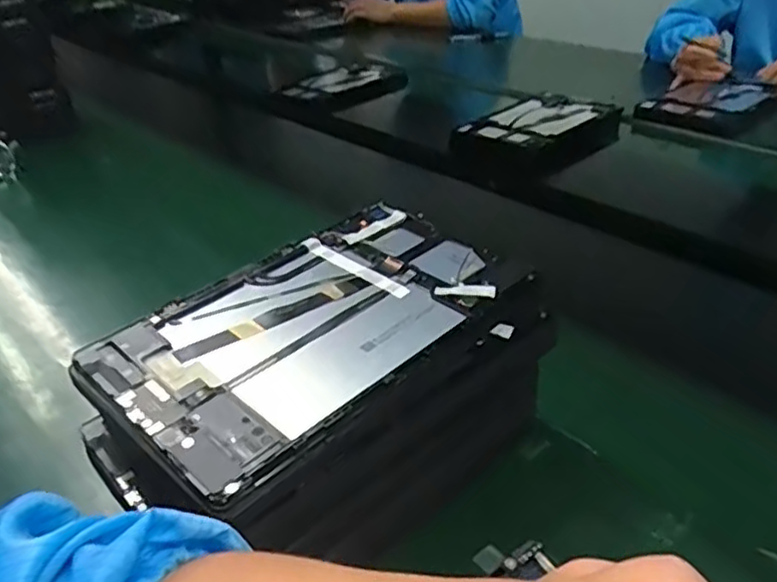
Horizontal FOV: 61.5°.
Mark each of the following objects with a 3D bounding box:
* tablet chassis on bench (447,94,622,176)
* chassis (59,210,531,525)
[{"bbox_3d":[0.237,-0.243,1.004,0.227,0.064,0.133,-29,41,-34],"label":"tablet chassis on bench"},{"bbox_3d":[-0.041,0.014,0.380,0.141,0.009,0.247,25,42,37],"label":"chassis"}]

